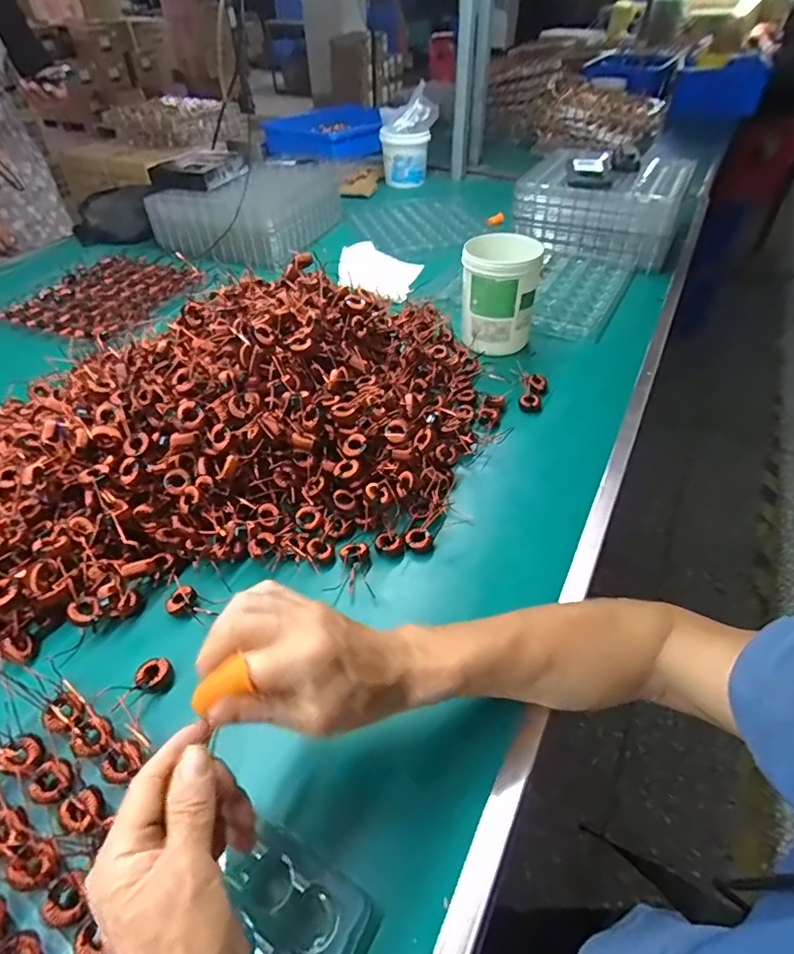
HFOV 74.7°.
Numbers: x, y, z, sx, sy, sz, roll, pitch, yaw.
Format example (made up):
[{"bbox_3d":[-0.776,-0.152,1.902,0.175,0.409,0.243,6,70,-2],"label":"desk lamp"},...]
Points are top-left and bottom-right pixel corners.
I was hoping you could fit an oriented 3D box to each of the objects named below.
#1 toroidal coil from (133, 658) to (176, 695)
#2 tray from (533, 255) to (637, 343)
[{"bbox_3d":[-0.196,0.162,0.420,0.024,0.016,0.028,31,53,29],"label":"toroidal coil"},{"bbox_3d":[0.309,-0.313,0.883,0.133,0.016,0.273,19,48,20],"label":"tray"}]

